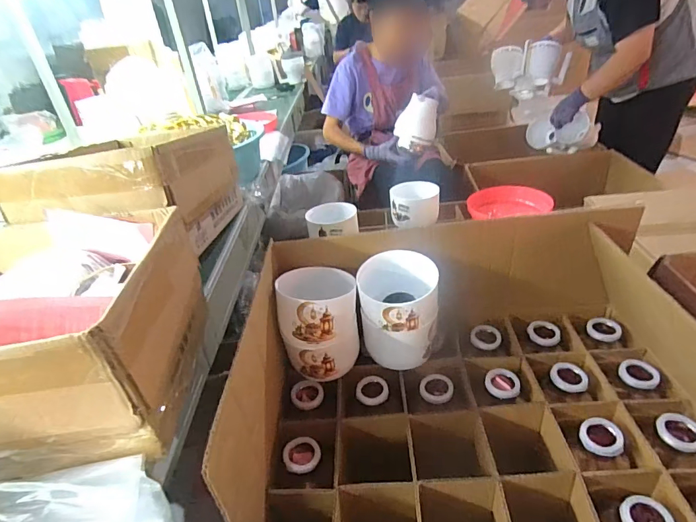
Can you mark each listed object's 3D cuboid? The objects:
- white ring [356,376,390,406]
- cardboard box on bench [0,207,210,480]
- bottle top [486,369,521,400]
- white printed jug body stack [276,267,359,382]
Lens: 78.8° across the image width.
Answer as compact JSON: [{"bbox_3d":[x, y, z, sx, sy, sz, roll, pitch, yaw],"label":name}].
[{"bbox_3d":[0.042,0.222,0.725,0.053,0.018,0.051,0,34,9],"label":"white ring"},{"bbox_3d":[-0.397,0.080,0.557,0.362,0.177,0.340,-10,34,-6],"label":"cardboard box on bench"},{"bbox_3d":[0.265,0.210,0.725,0.057,0.013,0.055,-8,44,8],"label":"bottle top"},{"bbox_3d":[-0.047,0.100,0.728,0.131,0.166,0.126,-8,34,-4],"label":"white printed jug body stack"}]

